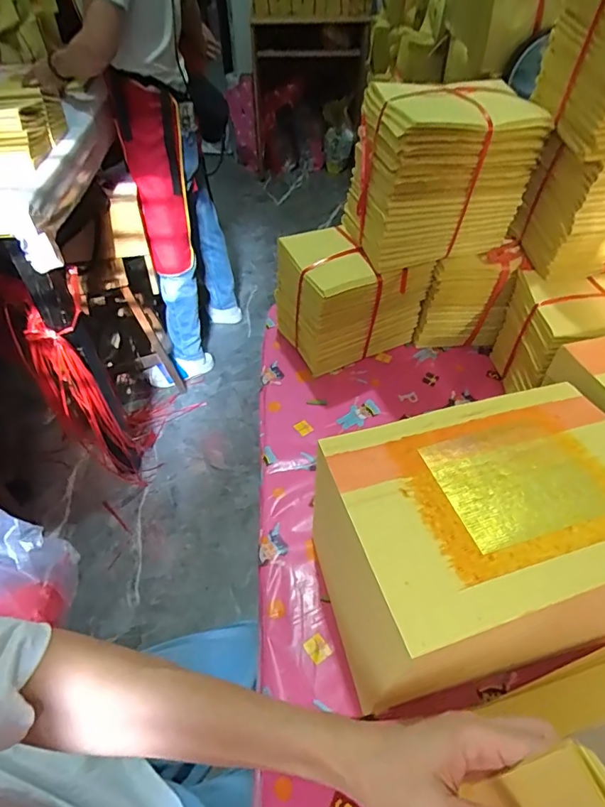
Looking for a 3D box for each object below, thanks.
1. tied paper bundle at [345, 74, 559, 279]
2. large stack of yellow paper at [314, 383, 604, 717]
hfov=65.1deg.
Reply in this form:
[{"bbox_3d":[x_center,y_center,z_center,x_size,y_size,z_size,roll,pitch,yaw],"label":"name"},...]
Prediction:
[{"bbox_3d":[0.157,-0.261,0.542,0.178,0.156,0.105,-11,47,-10],"label":"tied paper bundle"},{"bbox_3d":[0.139,0.108,0.378,0.253,0.129,0.163,-13,48,-12],"label":"large stack of yellow paper"}]

